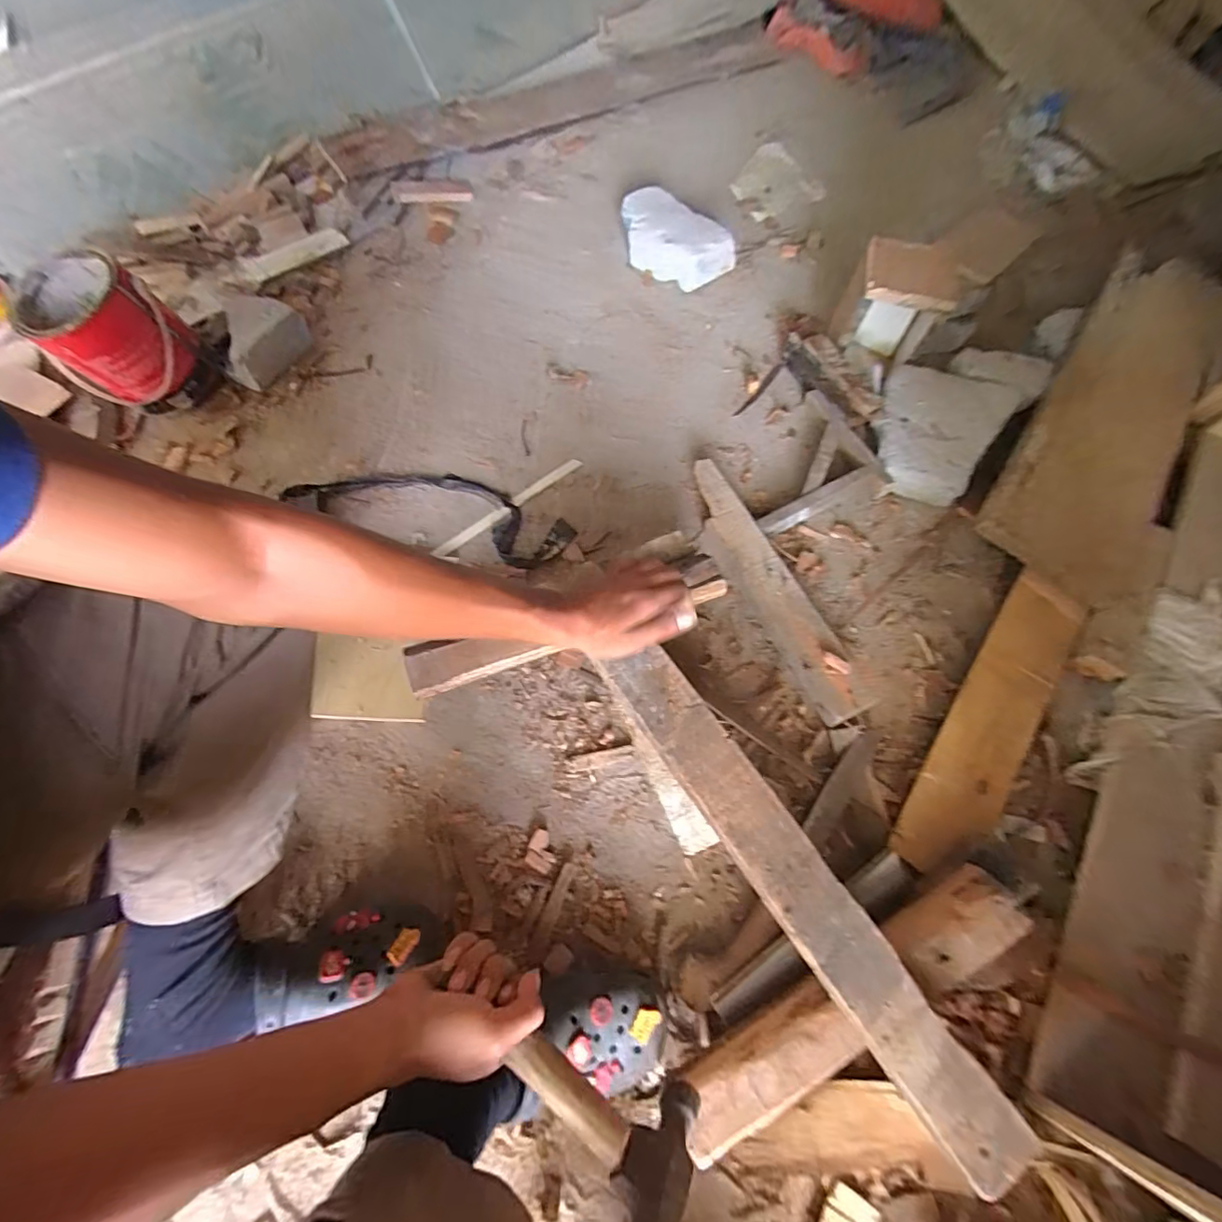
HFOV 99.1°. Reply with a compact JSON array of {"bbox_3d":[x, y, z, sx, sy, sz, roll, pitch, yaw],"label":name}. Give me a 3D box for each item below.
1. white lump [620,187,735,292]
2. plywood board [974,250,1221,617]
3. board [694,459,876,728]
[{"bbox_3d":[0.109,-0.669,0.938,0.212,0.082,0.116,37,72,14],"label":"white lump"},{"bbox_3d":[0.766,-0.309,0.771,0.225,0.027,0.693,36,73,3],"label":"plywood board"},{"bbox_3d":[0.201,-0.037,0.689,0.075,0.029,0.388,-30,68,4],"label":"board"}]

